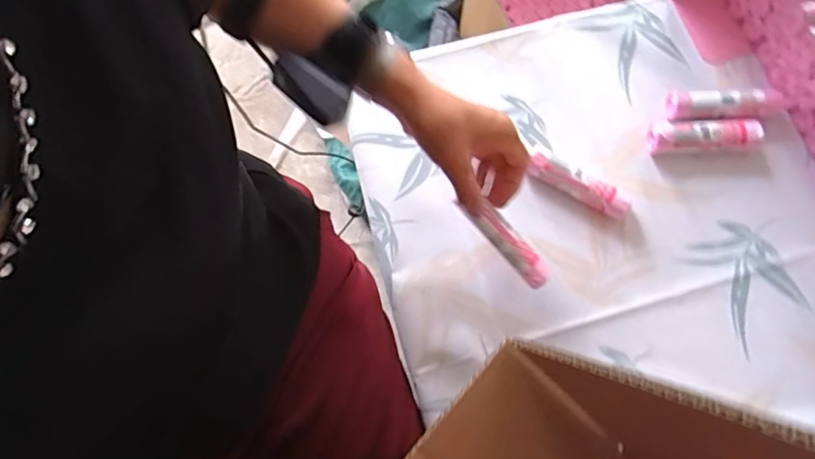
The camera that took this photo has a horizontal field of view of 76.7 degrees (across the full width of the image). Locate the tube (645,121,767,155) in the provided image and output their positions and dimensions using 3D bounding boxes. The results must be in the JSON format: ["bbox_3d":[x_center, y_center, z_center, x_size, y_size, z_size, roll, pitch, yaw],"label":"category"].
[{"bbox_3d":[0.326,-0.103,0.570,0.116,0.028,0.034,0,73,1],"label":"tube"}]

